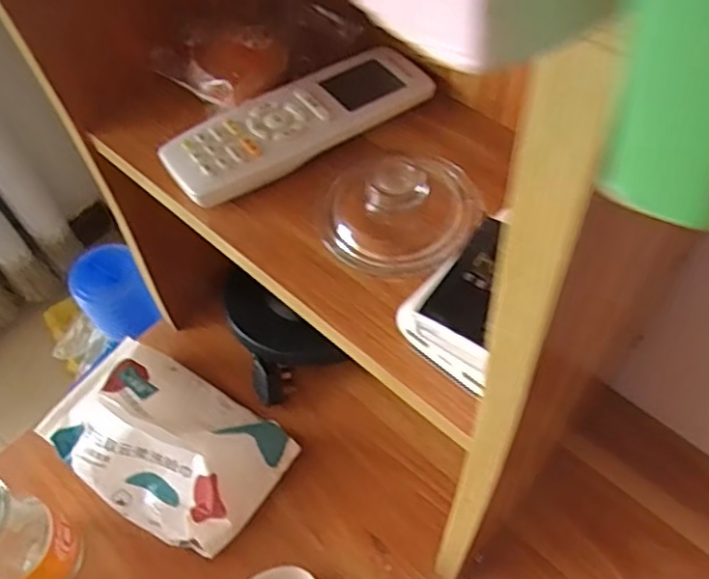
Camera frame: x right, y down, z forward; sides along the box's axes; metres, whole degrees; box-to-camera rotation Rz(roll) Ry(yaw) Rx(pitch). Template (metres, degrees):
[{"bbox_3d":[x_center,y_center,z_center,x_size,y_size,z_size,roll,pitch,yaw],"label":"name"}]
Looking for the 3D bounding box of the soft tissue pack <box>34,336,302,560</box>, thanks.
[{"bbox_3d":[-0.146,0.115,0.506,0.182,0.061,0.111,28,63,20],"label":"soft tissue pack"}]

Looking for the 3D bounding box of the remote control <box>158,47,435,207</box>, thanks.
[{"bbox_3d":[-0.030,-0.096,0.375,0.154,0.024,0.042,-29,60,-14],"label":"remote control"}]

